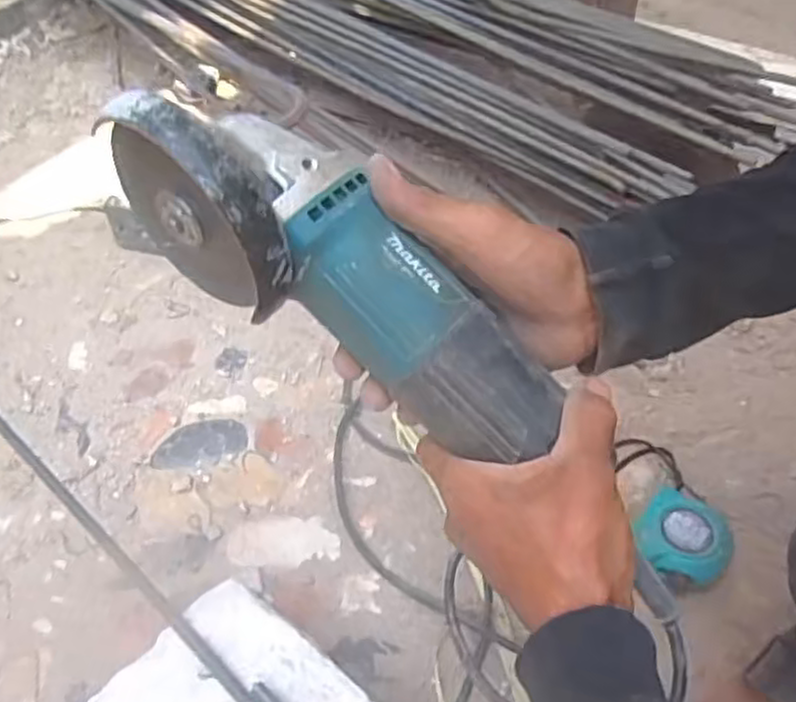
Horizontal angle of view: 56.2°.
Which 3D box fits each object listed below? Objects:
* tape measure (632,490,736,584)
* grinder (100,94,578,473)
[{"bbox_3d":[0.217,0.144,0.568,0.068,0.037,0.074,21,55,22],"label":"tape measure"},{"bbox_3d":[-0.025,-0.036,0.350,0.222,0.088,0.079,36,55,-7],"label":"grinder"}]

